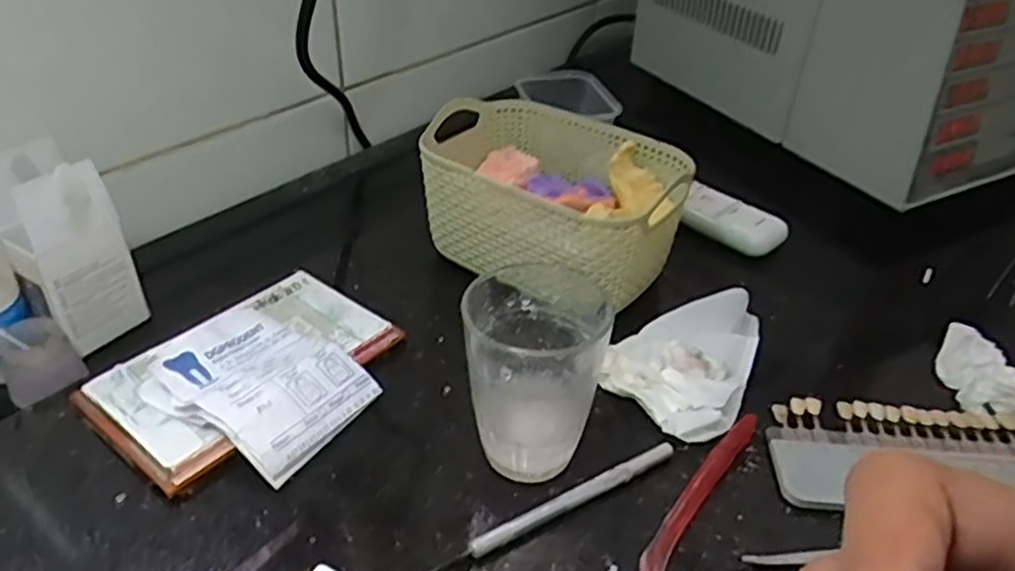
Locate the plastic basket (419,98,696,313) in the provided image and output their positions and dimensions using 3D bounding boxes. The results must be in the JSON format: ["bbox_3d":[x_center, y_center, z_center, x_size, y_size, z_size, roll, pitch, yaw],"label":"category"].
[{"bbox_3d":[0.028,-0.061,0.504,0.175,0.073,0.122,27,44,28],"label":"plastic basket"}]

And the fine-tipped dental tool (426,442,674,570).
[{"bbox_3d":[0.024,0.104,0.349,0.137,0.008,0.008,-19,43,-25],"label":"fine-tipped dental tool"}]

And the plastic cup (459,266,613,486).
[{"bbox_3d":[0.013,0.041,0.365,0.065,0.087,0.069,1,38,-1],"label":"plastic cup"}]

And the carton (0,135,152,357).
[{"bbox_3d":[-0.266,-0.022,0.444,0.058,0.110,0.053,23,43,25],"label":"carton"}]

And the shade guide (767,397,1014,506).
[{"bbox_3d":[0.212,0.084,0.382,0.152,0.011,0.063,2,38,-1],"label":"shade guide"}]

